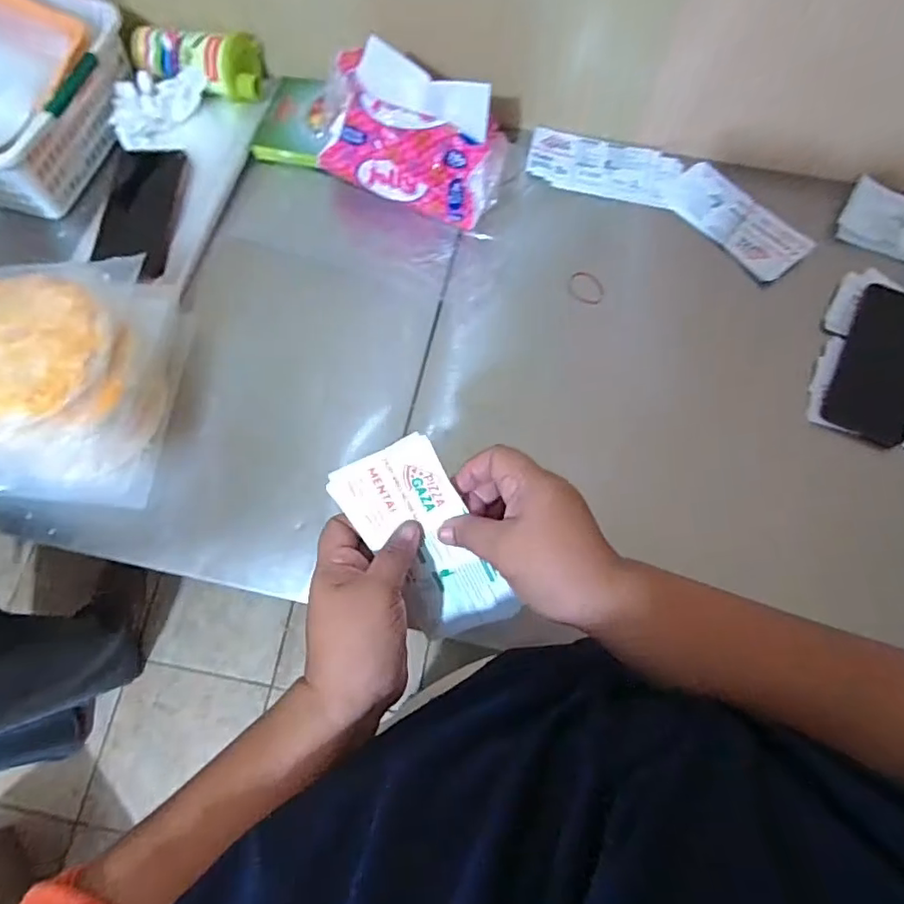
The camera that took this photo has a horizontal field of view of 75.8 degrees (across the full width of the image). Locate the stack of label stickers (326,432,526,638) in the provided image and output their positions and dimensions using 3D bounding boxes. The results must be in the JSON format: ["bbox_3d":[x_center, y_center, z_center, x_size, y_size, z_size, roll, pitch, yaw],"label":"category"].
[{"bbox_3d":[-0.017,0.064,0.382,0.067,0.023,0.146,-30,109,-9],"label":"stack of label stickers"}]

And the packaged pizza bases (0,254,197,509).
[{"bbox_3d":[-0.361,-0.070,0.508,0.183,0.116,0.201,1,71,1],"label":"packaged pizza bases"}]

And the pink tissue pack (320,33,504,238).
[{"bbox_3d":[-0.042,-0.325,0.608,0.187,0.119,0.092,19,72,7],"label":"pink tissue pack"}]

